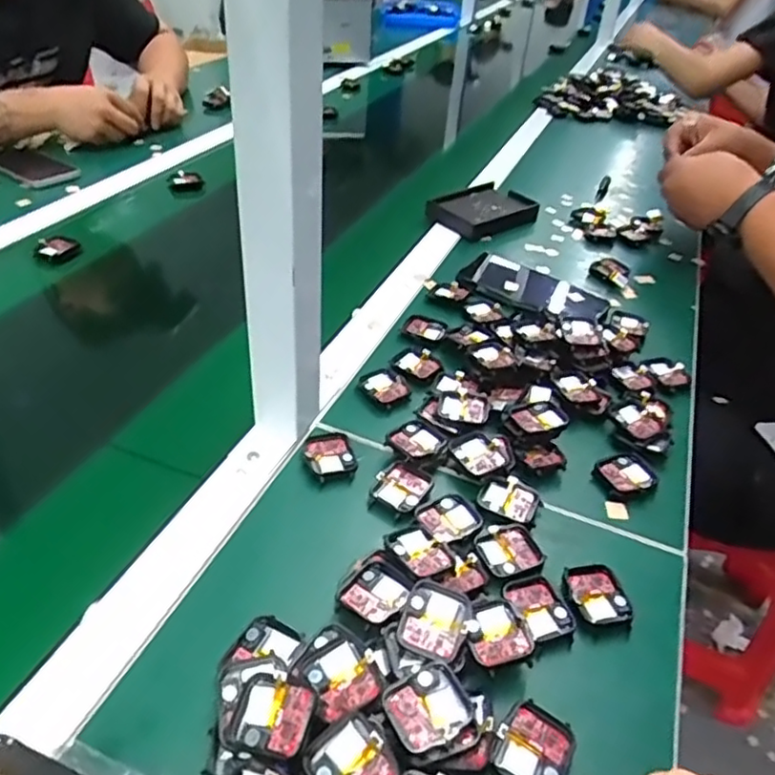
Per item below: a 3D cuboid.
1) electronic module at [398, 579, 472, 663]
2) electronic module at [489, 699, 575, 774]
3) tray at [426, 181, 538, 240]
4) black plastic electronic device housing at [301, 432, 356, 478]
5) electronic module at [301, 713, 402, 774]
[{"bbox_3d":[0.028,0.139,0.382,0.037,0.012,0.042,18,56,13],"label":"electronic module"},{"bbox_3d":[0.079,0.193,0.345,0.038,0.009,0.041,26,43,24],"label":"electronic module"},{"bbox_3d":[0.130,-0.248,0.891,0.139,0.028,0.111,-27,49,-34],"label":"tray"},{"bbox_3d":[-0.045,0.052,0.502,0.038,0.006,0.046,-12,42,-20],"label":"black plastic electronic device housing"},{"bbox_3d":[-0.017,0.182,0.307,0.038,0.007,0.040,-37,54,-13],"label":"electronic module"}]

